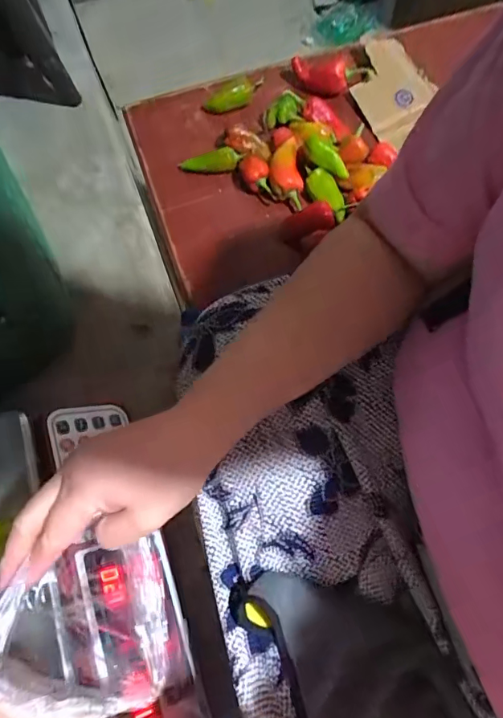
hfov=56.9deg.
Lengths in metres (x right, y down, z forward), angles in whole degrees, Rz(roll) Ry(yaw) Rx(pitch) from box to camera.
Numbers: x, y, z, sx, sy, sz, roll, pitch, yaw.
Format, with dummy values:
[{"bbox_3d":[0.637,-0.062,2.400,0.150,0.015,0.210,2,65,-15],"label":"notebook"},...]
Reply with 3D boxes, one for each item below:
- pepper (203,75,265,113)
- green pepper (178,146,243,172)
[{"bbox_3d":[-0.027,-0.393,0.689,0.096,0.036,0.028,-23,68,9],"label":"pepper"},{"bbox_3d":[-0.059,-0.286,0.663,0.087,0.024,0.025,3,69,4],"label":"green pepper"}]

